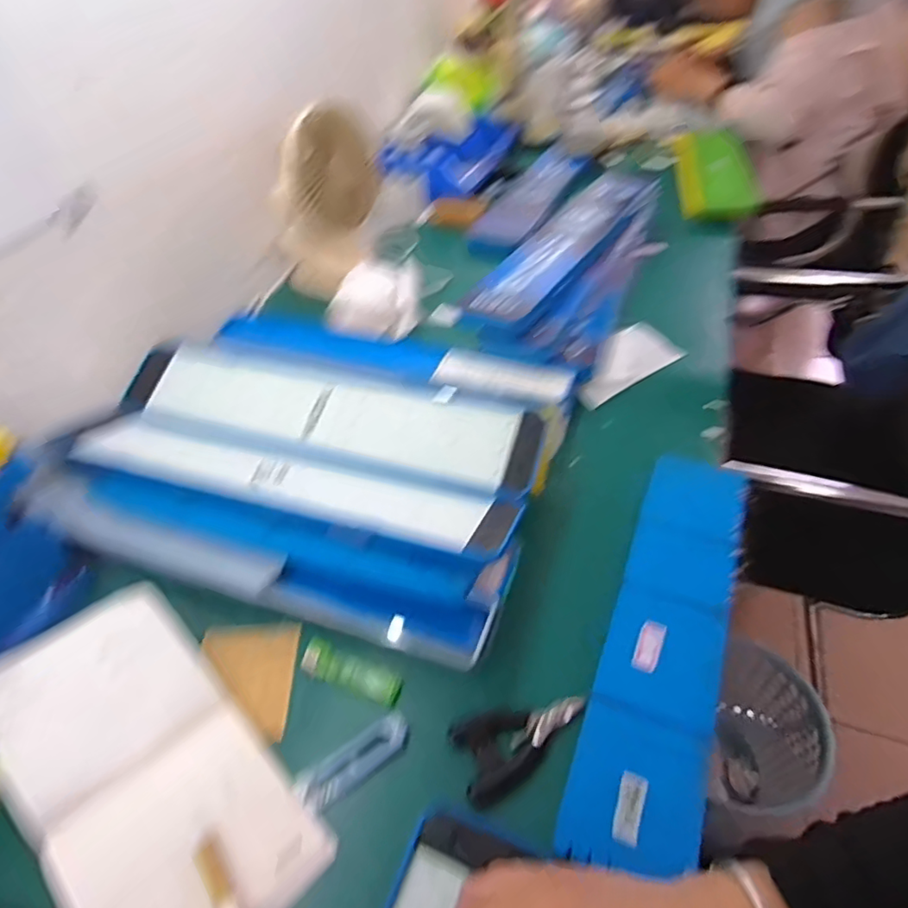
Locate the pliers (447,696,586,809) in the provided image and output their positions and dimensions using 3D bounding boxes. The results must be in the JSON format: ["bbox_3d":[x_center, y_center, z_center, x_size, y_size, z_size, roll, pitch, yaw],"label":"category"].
[{"bbox_3d":[0.049,0.197,0.393,0.093,0.008,0.054,-15,48,-12],"label":"pliers"}]

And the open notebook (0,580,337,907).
[{"bbox_3d":[-0.202,0.203,0.374,0.247,0.019,0.130,40,45,22],"label":"open notebook"}]

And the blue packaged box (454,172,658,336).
[{"bbox_3d":[0.163,-0.303,0.792,0.106,0.025,0.477,23,51,22],"label":"blue packaged box"}]

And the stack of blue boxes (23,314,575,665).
[{"bbox_3d":[-0.125,-0.026,0.569,0.431,0.073,0.362,14,48,15],"label":"stack of blue boxes"}]

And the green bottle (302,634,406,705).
[{"bbox_3d":[-0.078,0.161,0.430,0.079,0.015,0.021,16,49,17],"label":"green bottle"}]

